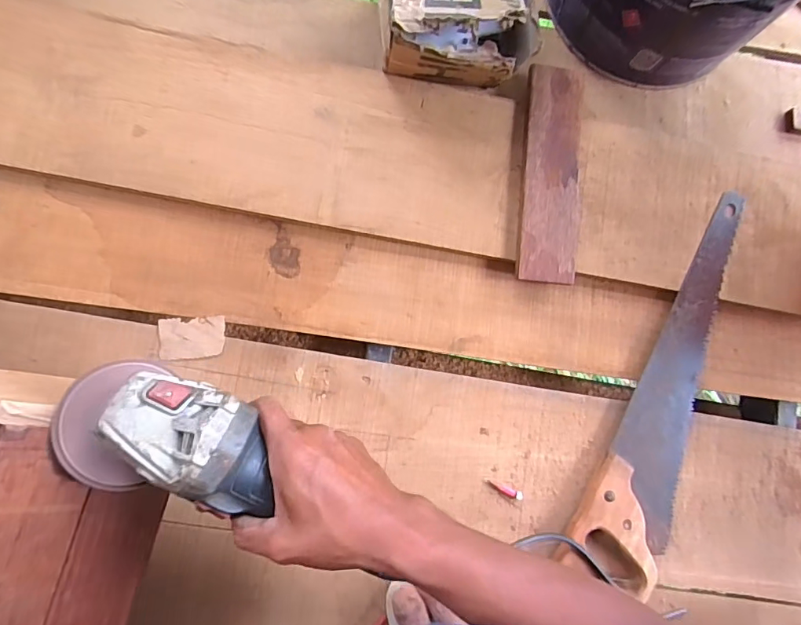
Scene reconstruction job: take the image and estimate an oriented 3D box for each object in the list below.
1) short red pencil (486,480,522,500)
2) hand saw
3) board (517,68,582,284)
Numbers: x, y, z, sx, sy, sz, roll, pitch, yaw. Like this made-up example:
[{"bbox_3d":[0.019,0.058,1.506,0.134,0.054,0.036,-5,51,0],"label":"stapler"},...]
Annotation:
[{"bbox_3d":[0.115,0.194,0.520,0.042,0.008,0.008,24,85,-2],"label":"short red pencil"},{"bbox_3d":[0.325,0.088,0.536,0.112,0.030,0.453,29,85,-1],"label":"hand saw"},{"bbox_3d":[0.175,-0.159,0.545,0.068,0.016,0.248,4,86,-3],"label":"board"}]

